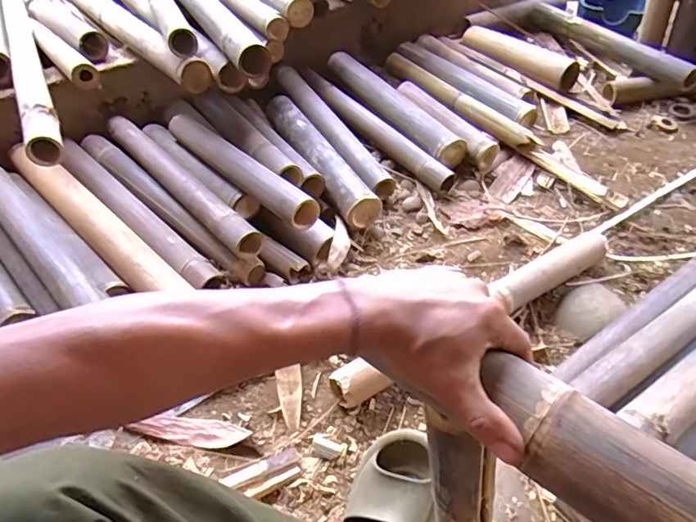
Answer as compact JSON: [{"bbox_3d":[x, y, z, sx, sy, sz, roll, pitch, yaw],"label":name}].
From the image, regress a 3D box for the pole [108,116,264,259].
[{"bbox_3d":[-0.365,-0.177,1.060,0.065,0.054,0.563,-35,54,-27],"label":"pole"}]

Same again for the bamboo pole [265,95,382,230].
[{"bbox_3d":[-0.079,-0.249,1.168,0.080,0.069,0.475,-23,50,-18],"label":"bamboo pole"}]

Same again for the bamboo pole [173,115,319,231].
[{"bbox_3d":[-0.230,-0.195,1.013,0.057,0.067,0.465,-35,54,-27],"label":"bamboo pole"}]

